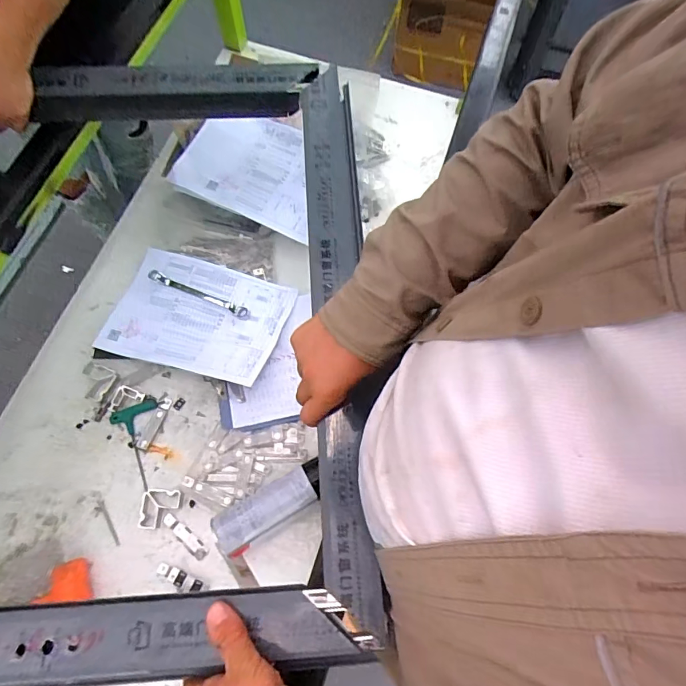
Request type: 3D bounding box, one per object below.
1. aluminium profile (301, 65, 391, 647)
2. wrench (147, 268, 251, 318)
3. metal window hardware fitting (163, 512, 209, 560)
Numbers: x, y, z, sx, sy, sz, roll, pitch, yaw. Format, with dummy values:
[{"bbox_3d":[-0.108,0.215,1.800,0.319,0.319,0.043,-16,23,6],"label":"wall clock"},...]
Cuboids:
[{"bbox_3d":[-0.005,-0.051,0.506,0.063,0.048,0.669,-2,71,-3],"label":"aluminium profile"},{"bbox_3d":[-0.254,-0.087,0.772,0.185,0.012,0.018,21,71,5],"label":"wrench"},{"bbox_3d":[-0.241,0.294,0.675,0.085,0.004,0.021,41,74,12],"label":"metal window hardware fitting"}]

